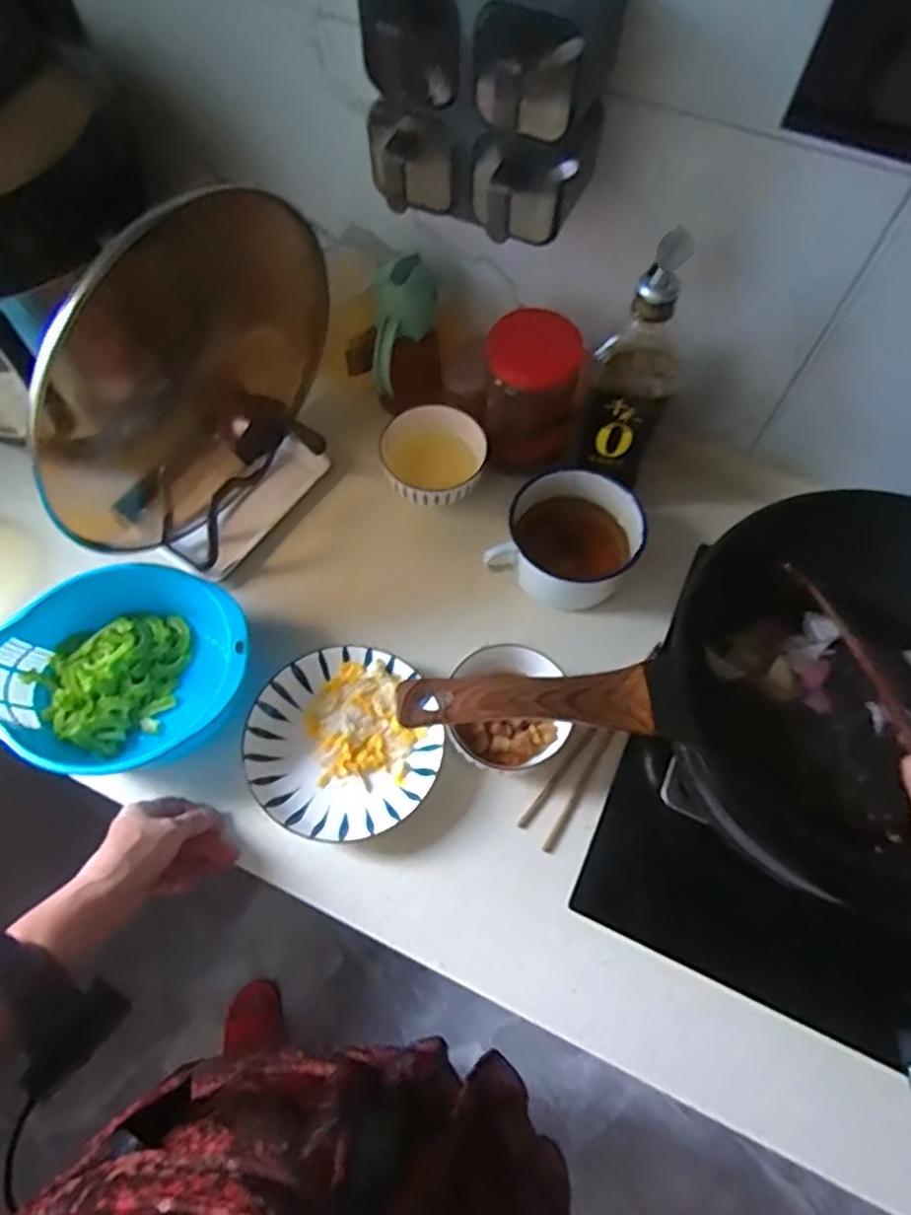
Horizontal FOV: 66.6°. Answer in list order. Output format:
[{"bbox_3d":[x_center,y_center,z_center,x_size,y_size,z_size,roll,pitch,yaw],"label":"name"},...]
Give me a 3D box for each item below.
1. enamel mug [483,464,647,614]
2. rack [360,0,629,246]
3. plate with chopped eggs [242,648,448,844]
[{"bbox_3d":[0.116,-0.068,0.714,0.126,0.083,0.130,0,65,0],"label":"enamel mug"},{"bbox_3d":[0.022,-0.384,0.518,0.173,0.156,0.103,21,66,9],"label":"rack"},{"bbox_3d":[-0.101,0.124,0.643,0.170,0.034,0.172,0,65,0],"label":"plate with chopped eggs"}]

